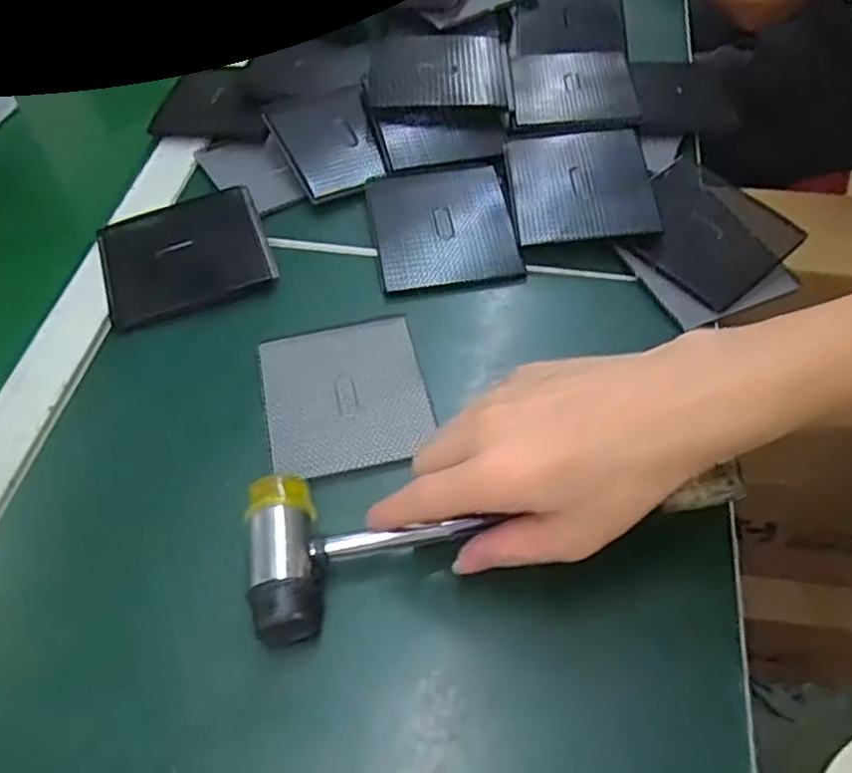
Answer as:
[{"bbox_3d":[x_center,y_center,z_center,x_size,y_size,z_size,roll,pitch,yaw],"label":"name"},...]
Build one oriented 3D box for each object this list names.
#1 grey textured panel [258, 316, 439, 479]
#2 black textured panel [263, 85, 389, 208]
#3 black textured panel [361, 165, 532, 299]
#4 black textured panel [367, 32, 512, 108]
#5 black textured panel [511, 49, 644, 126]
[{"bbox_3d":[-0.049,0.005,0.445,0.098,0.004,0.106,-12,54,-8],"label":"grey textured panel"},{"bbox_3d":[-0.075,-0.192,0.562,0.077,0.005,0.111,-18,56,-11],"label":"black textured panel"},{"bbox_3d":[0.012,-0.115,0.519,0.098,0.012,0.108,-9,54,-5],"label":"black textured panel"},{"bbox_3d":[0.009,-0.264,0.600,0.113,0.006,0.092,1,54,2],"label":"black textured panel"},{"bbox_3d":[0.120,-0.243,0.584,0.097,0.007,0.113,-1,52,4],"label":"black textured panel"}]

